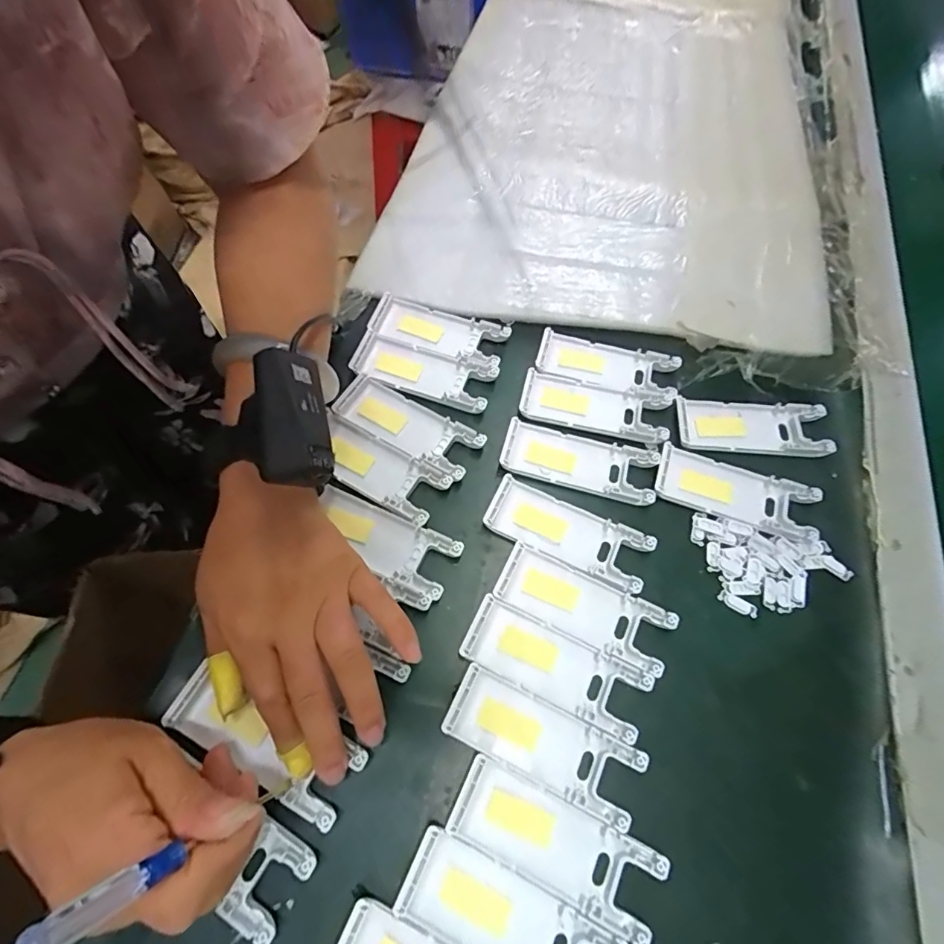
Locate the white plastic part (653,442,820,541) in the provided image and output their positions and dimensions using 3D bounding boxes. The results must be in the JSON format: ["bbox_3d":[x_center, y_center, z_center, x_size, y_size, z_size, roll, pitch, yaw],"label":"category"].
[{"bbox_3d":[0.177,0.013,0.332,0.103,0.007,0.042,20,66,7],"label":"white plastic part"}]

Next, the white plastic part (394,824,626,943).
[{"bbox_3d":[0.017,0.217,0.237,0.103,0.010,0.040,25,67,10],"label":"white plastic part"}]

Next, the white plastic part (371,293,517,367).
[{"bbox_3d":[-0.025,-0.111,0.391,0.104,0.010,0.042,17,66,6],"label":"white plastic part"}]

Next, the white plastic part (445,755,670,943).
[{"bbox_3d":[0.041,0.189,0.253,0.103,0.014,0.038,25,67,9],"label":"white plastic part"}]

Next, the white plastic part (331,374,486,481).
[{"bbox_3d":[-0.046,-0.033,0.349,0.106,0.007,0.039,30,68,12],"label":"white plastic part"}]

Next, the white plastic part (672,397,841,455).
[{"bbox_3d":[0.201,-0.033,0.358,0.101,0.013,0.041,3,65,0],"label":"white plastic part"}]

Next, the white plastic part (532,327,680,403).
[{"bbox_3d":[0.101,-0.080,0.377,0.102,0.012,0.039,16,66,6],"label":"white plastic part"}]

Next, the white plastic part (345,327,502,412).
[{"bbox_3d":[-0.035,-0.077,0.372,0.103,0.013,0.044,16,66,5],"label":"white plastic part"}]

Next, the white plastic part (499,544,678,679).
[{"bbox_3d":[0.067,0.081,0.300,0.102,0.010,0.039,25,67,10],"label":"white plastic part"}]

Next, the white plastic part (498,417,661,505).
[{"bbox_3d":[0.073,-0.008,0.344,0.103,0.011,0.039,14,66,5],"label":"white plastic part"}]

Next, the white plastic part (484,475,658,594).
[{"bbox_3d":[0.061,0.040,0.320,0.103,0.008,0.039,25,67,9],"label":"white plastic part"}]

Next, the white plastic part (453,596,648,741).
[{"bbox_3d":[0.047,0.111,0.286,0.103,0.008,0.039,25,67,9],"label":"white plastic part"}]

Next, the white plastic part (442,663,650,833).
[{"bbox_3d":[0.038,0.147,0.269,0.103,0.008,0.039,25,67,9],"label":"white plastic part"}]

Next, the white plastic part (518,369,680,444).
[{"bbox_3d":[0.090,-0.048,0.360,0.104,0.013,0.042,13,65,4],"label":"white plastic part"}]

